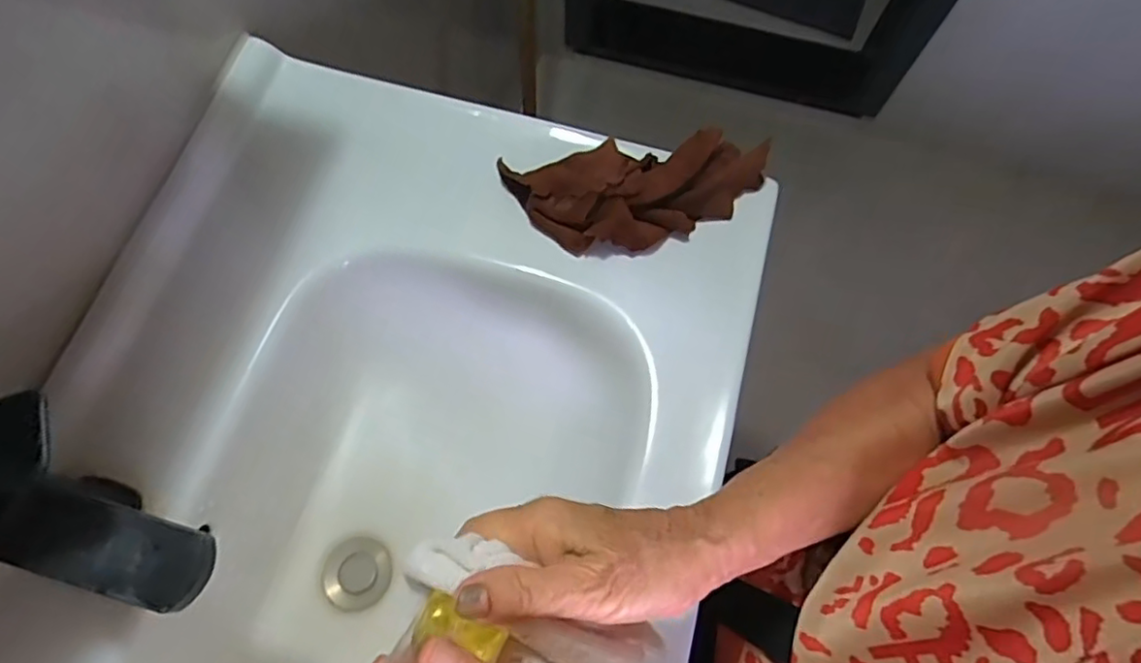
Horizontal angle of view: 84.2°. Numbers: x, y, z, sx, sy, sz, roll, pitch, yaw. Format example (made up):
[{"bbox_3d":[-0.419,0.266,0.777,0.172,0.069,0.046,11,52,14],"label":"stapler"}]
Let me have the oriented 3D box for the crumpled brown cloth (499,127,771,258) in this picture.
[{"bbox_3d":[0.054,-0.107,0.506,0.208,0.051,0.081,-7,70,-3],"label":"crumpled brown cloth"}]

